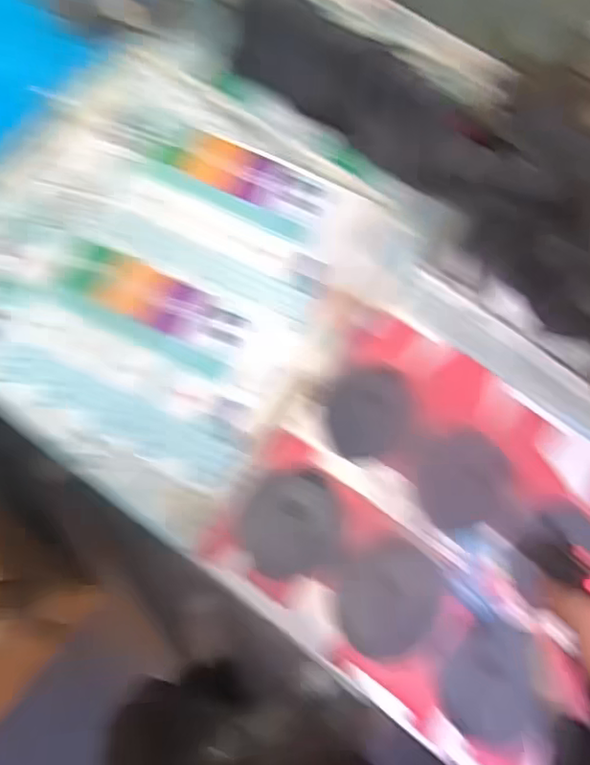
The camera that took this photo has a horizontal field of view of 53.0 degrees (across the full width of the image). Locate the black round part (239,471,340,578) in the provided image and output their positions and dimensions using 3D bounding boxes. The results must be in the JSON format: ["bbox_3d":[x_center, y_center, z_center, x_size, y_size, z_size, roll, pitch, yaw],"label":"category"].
[{"bbox_3d":[-0.004,0.179,0.765,0.122,0.012,0.126,1,70,-1],"label":"black round part"}]

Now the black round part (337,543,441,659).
[{"bbox_3d":[0.118,0.269,0.740,0.121,0.021,0.136,33,73,10],"label":"black round part"}]

